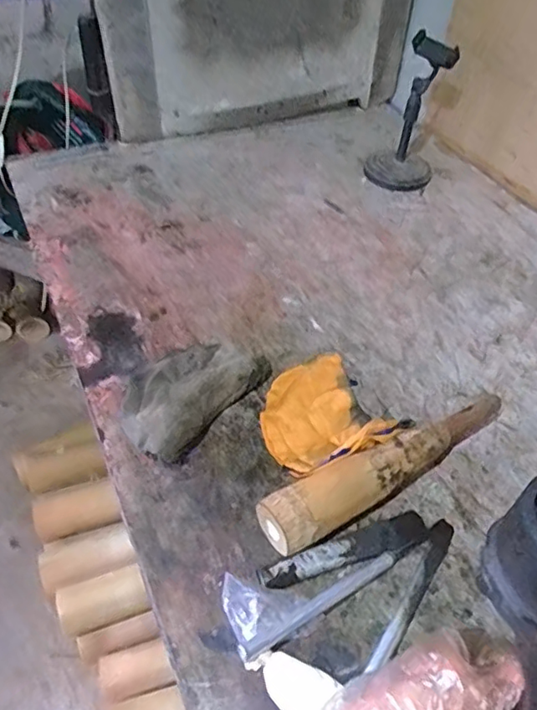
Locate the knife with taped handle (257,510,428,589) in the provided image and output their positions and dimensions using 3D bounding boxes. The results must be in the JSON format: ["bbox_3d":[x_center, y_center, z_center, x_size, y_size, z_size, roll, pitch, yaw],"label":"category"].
[{"bbox_3d":[0.069,0.169,0.480,0.156,0.021,0.031,-15,49,-20],"label":"knife with taped handle"}]

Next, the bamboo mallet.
[{"bbox_3d":[0.122,0.099,0.526,0.283,0.048,0.048,-22,52,-24],"label":"bamboo mallet"}]

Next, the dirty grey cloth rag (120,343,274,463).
[{"bbox_3d":[-0.087,0.030,0.584,0.110,0.042,0.168,31,52,23],"label":"dirty grey cloth rag"}]

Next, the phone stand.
[{"bbox_3d":[0.222,-0.381,0.887,0.110,0.213,0.092,13,46,7],"label":"phone stand"}]

